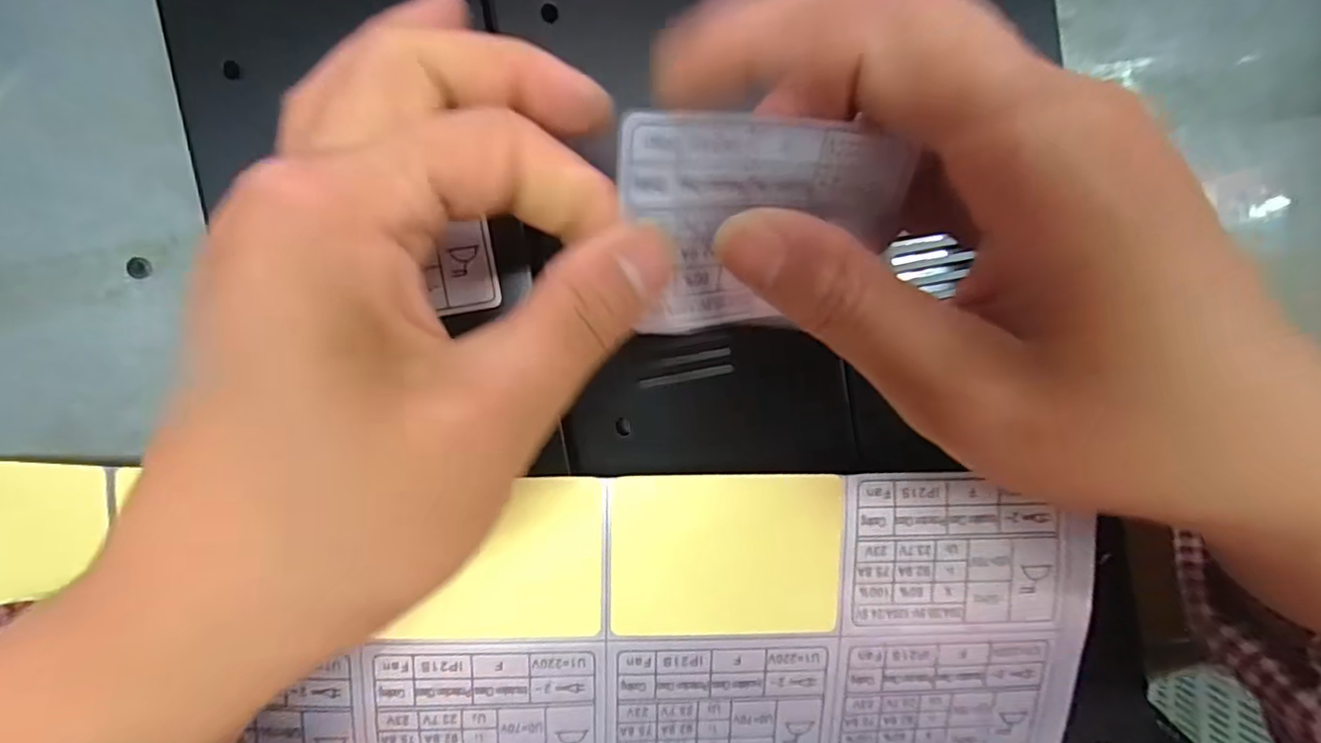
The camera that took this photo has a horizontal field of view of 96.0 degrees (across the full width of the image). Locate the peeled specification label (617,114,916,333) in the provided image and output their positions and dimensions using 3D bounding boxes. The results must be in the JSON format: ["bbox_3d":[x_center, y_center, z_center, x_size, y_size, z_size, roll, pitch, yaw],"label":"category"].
[{"bbox_3d":[0.025,-0.034,0.142,0.070,0.006,0.049,-5,117,-13],"label":"peeled specification label"}]

